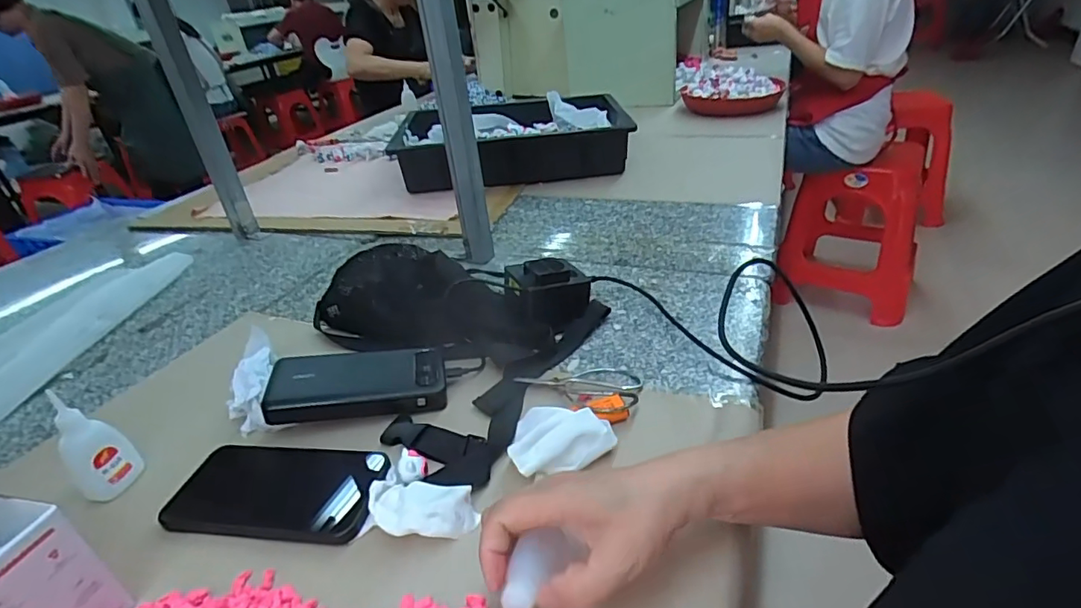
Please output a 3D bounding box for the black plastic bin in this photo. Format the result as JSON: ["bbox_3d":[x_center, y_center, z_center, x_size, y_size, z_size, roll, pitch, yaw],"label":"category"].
[{"bbox_3d":[-0.054,-0.325,1.084,0.428,0.111,0.303,-9,32,-2],"label":"black plastic bin"}]

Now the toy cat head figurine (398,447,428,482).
[{"bbox_3d":[-0.100,0.126,0.419,0.021,0.013,0.027,-17,33,-15],"label":"toy cat head figurine"}]

